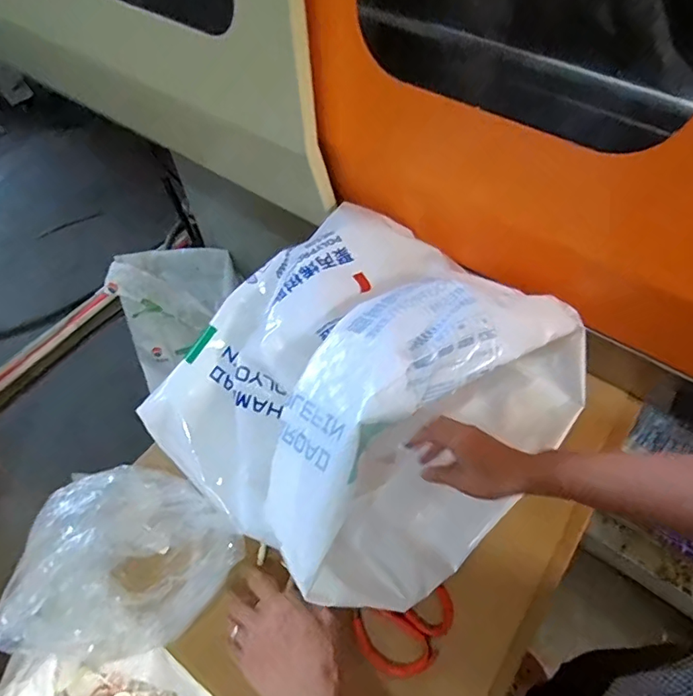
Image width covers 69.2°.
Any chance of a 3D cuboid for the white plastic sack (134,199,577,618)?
[{"bbox_3d":[0.024,0.029,0.564,0.367,0.215,0.407,39,66,24],"label":"white plastic sack"}]

